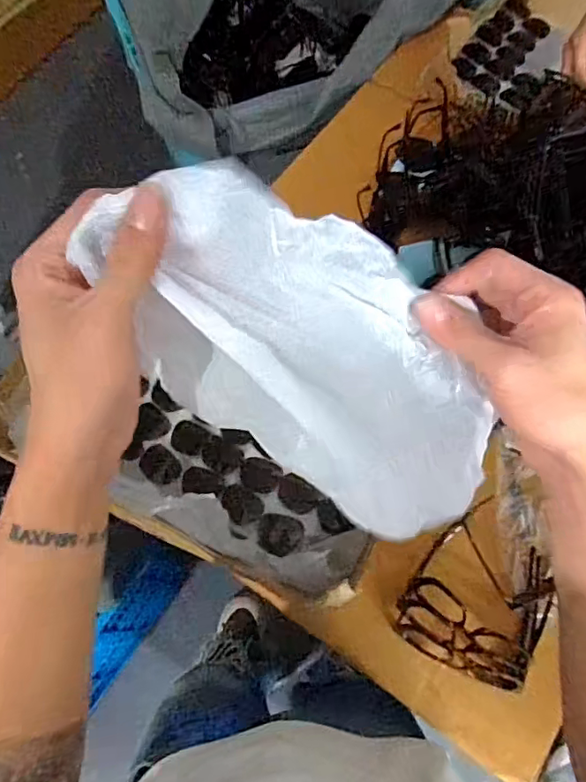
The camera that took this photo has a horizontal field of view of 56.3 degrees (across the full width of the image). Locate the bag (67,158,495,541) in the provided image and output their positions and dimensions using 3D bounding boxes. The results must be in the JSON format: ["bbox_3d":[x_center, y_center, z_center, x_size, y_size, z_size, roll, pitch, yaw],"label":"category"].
[{"bbox_3d":[0.012,-0.012,0.307,0.258,0.140,0.034,28,27,-18],"label":"bag"}]

